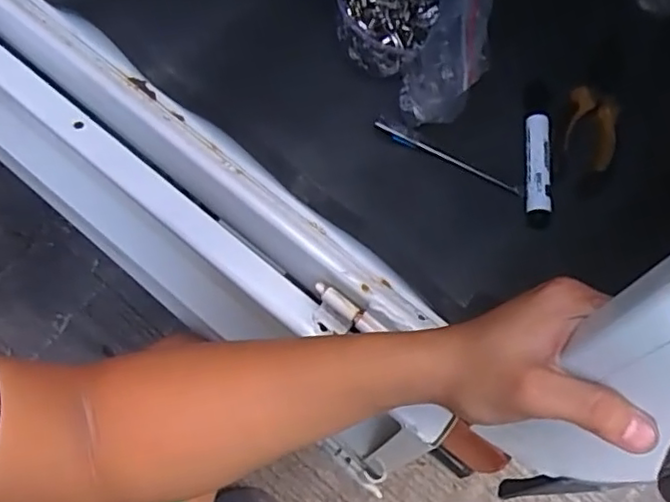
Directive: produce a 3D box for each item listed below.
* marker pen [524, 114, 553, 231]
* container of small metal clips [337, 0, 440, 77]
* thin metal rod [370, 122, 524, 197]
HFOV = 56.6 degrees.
[{"bbox_3d":[0.155,-0.063,0.474,0.020,0.018,0.087,7,59,-3],"label":"marker pen"},{"bbox_3d":[0.043,-0.182,0.483,0.083,0.052,0.083,13,59,0],"label":"container of small metal clips"},{"bbox_3d":[0.086,-0.070,0.473,0.121,0.008,0.009,24,64,-6],"label":"thin metal rod"}]

